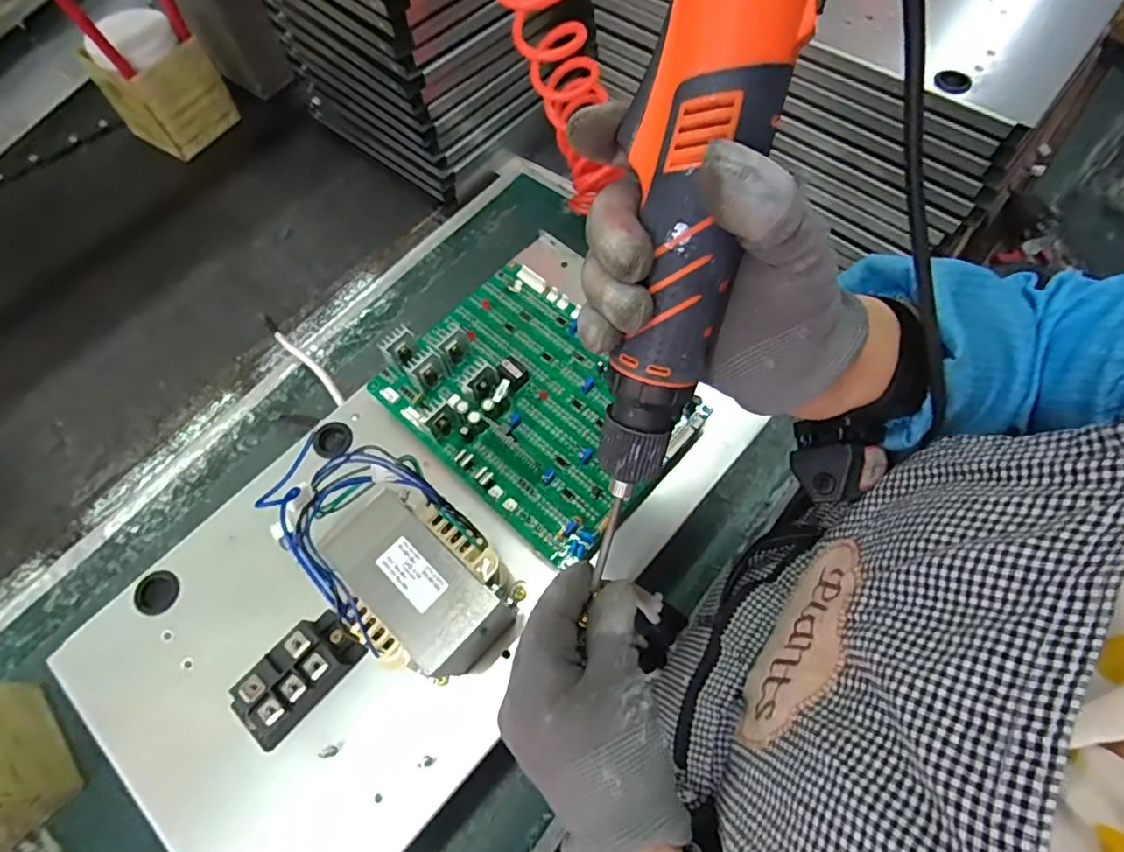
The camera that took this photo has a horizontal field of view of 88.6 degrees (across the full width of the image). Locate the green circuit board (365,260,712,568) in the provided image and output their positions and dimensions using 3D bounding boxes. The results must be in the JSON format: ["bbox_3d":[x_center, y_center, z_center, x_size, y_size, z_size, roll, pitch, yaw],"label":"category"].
[{"bbox_3d":[-0.019,-0.024,0.416,0.206,0.031,0.153,40,71,17],"label":"green circuit board"}]

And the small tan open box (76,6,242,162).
[{"bbox_3d":[-0.509,-0.437,0.723,0.103,0.132,0.102,26,68,12],"label":"small tan open box"}]

